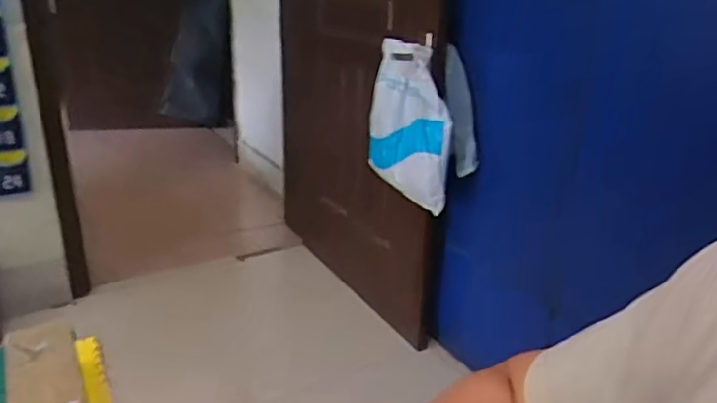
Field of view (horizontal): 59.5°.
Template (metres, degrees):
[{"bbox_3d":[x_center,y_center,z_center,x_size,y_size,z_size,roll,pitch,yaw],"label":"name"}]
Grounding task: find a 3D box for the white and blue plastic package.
[{"bbox_3d":[0.118,-0.167,1.438,0.179,0.374,0.052,7,22,14],"label":"white and blue plastic package"}]

